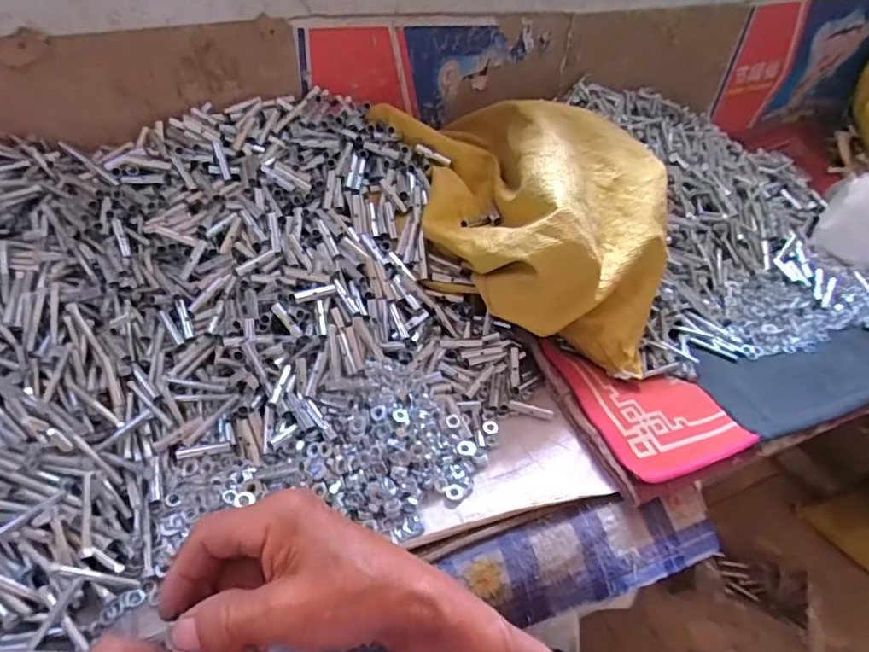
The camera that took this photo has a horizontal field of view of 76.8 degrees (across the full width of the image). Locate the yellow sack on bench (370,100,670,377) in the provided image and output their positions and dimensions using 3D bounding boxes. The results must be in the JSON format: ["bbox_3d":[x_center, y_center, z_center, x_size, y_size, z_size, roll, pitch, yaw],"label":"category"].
[{"bbox_3d":[0.107,-0.120,0.597,0.253,0.161,0.357,-12,47,-18],"label":"yellow sack on bench"}]

